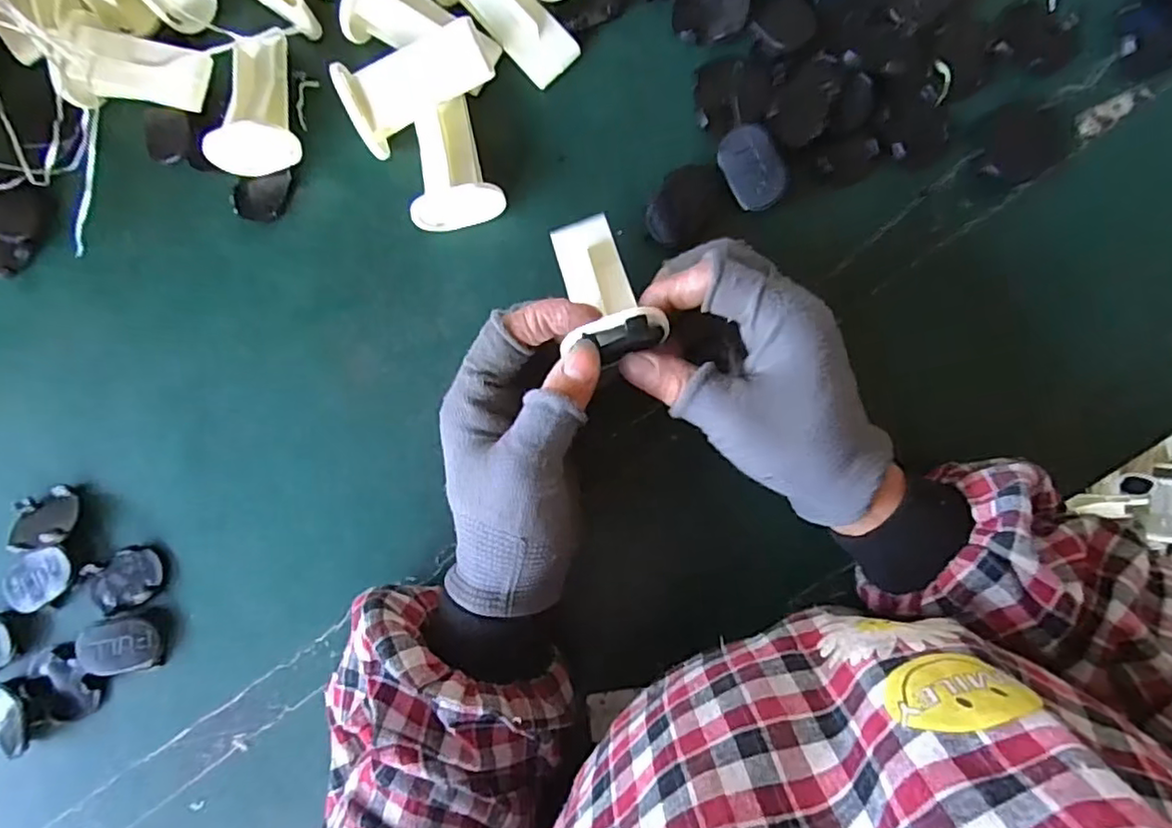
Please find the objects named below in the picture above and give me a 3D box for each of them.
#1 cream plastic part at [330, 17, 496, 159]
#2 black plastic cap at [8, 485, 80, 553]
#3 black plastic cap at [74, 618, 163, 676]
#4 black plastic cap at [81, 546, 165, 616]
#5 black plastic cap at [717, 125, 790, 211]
[{"bbox_3d":[-0.086,-0.172,0.329,0.076,0.032,0.039,-24,86,3],"label":"cream plastic part"},{"bbox_3d":[-0.294,0.058,0.337,0.040,0.009,0.033,-19,59,12],"label":"black plastic cap"},{"bbox_3d":[-0.249,0.124,0.333,0.039,0.013,0.029,-12,87,4],"label":"black plastic cap"},{"bbox_3d":[-0.250,0.090,0.337,0.040,0.010,0.031,-18,87,3],"label":"black plastic cap"},{"bbox_3d":[0.087,-0.128,0.325,0.025,0.017,0.042,-30,86,2],"label":"black plastic cap"}]

